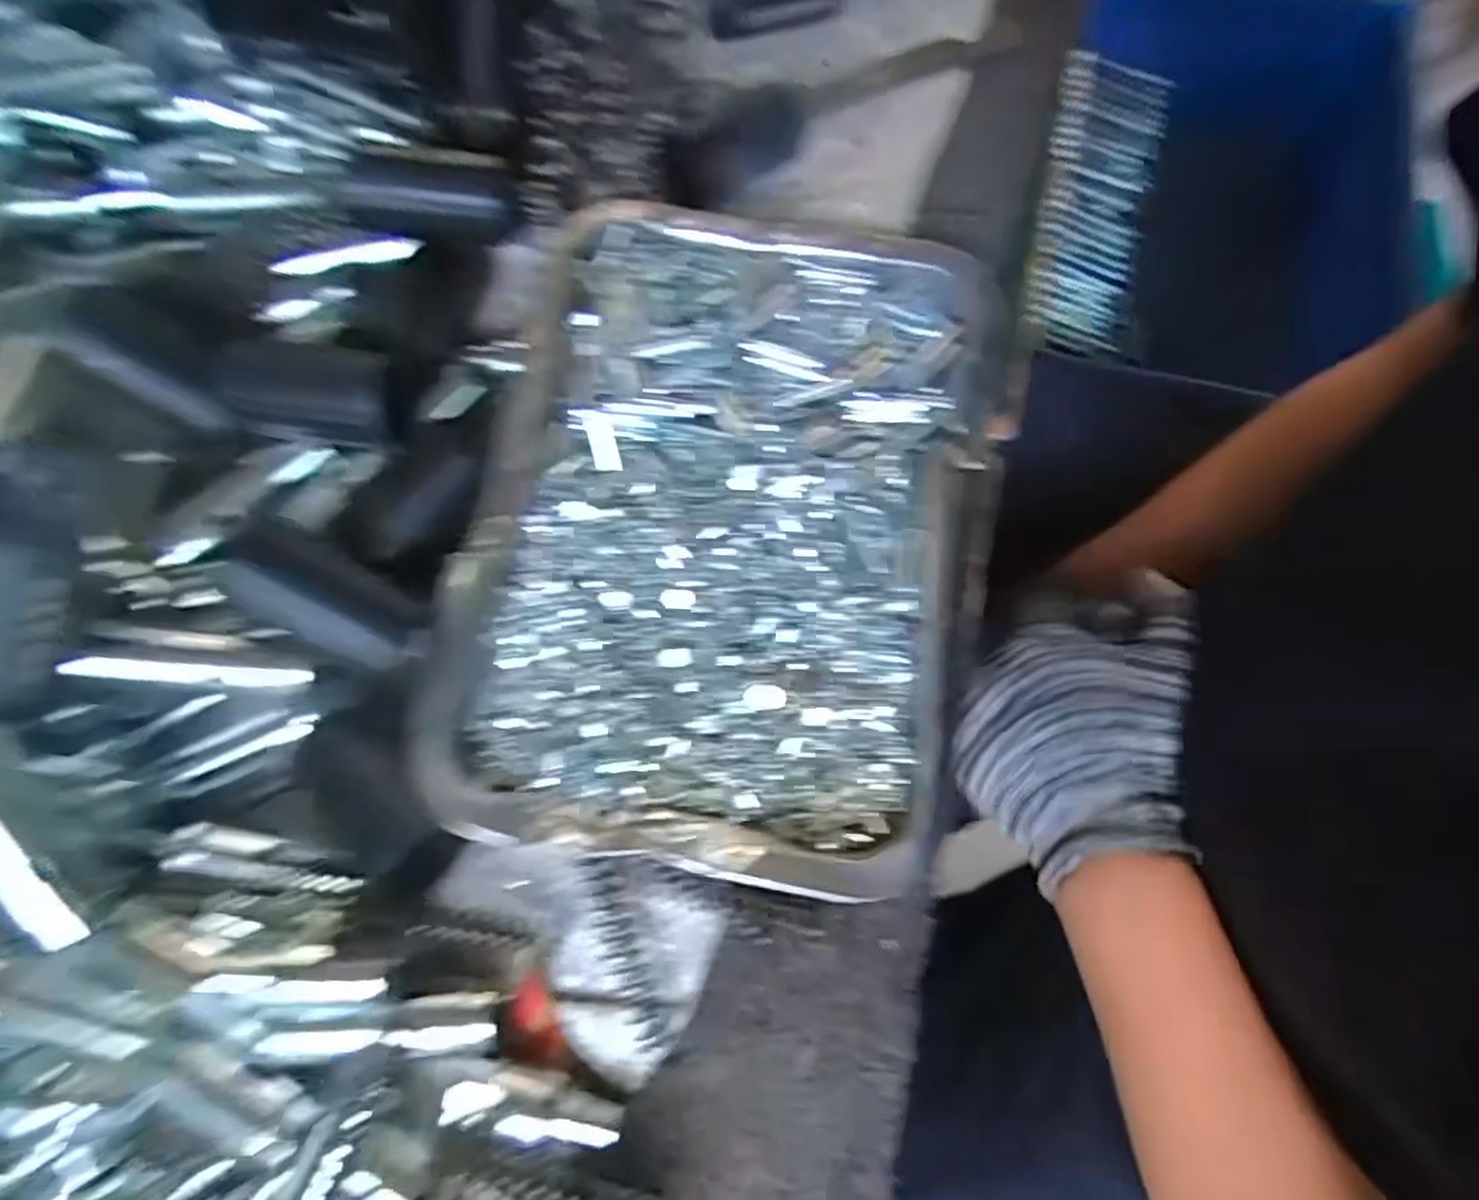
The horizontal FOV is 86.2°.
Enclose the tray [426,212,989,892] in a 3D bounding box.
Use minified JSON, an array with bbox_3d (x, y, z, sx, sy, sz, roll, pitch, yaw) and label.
[{"bbox_3d":[-0.005,-0.035,0.296,0.186,0.034,0.251,9,76,1],"label":"tray"}]

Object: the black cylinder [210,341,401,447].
[{"bbox_3d":[-0.160,-0.075,0.294,0.074,0.027,0.035,12,76,1],"label":"black cylinder"}]

